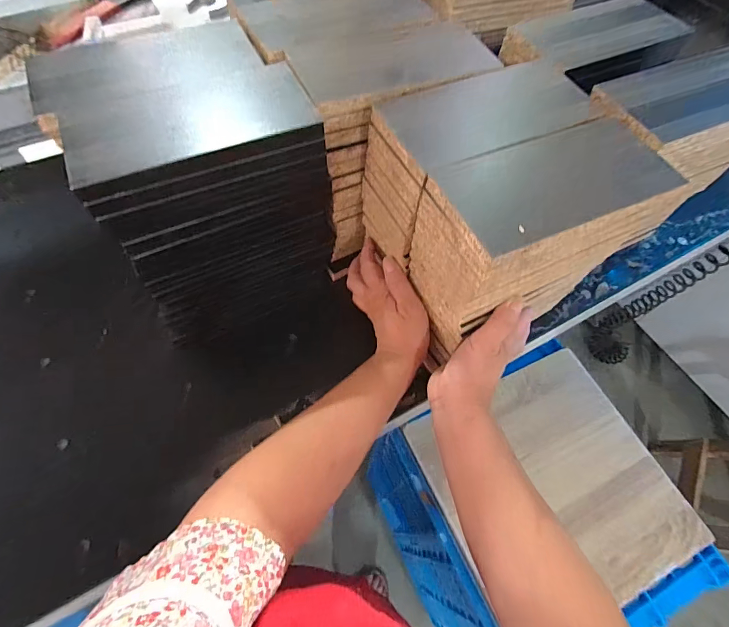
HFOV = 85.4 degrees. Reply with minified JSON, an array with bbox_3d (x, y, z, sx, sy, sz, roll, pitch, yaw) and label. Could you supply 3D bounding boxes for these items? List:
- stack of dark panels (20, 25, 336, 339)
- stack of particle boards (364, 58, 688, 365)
[{"bbox_3d":[-0.170,-0.135,0.434,0.195,0.224,0.207,-28,66,-17],"label":"stack of dark panels"},{"bbox_3d":[0.120,-0.092,0.394,0.183,0.158,0.178,-20,64,-14],"label":"stack of particle boards"}]

